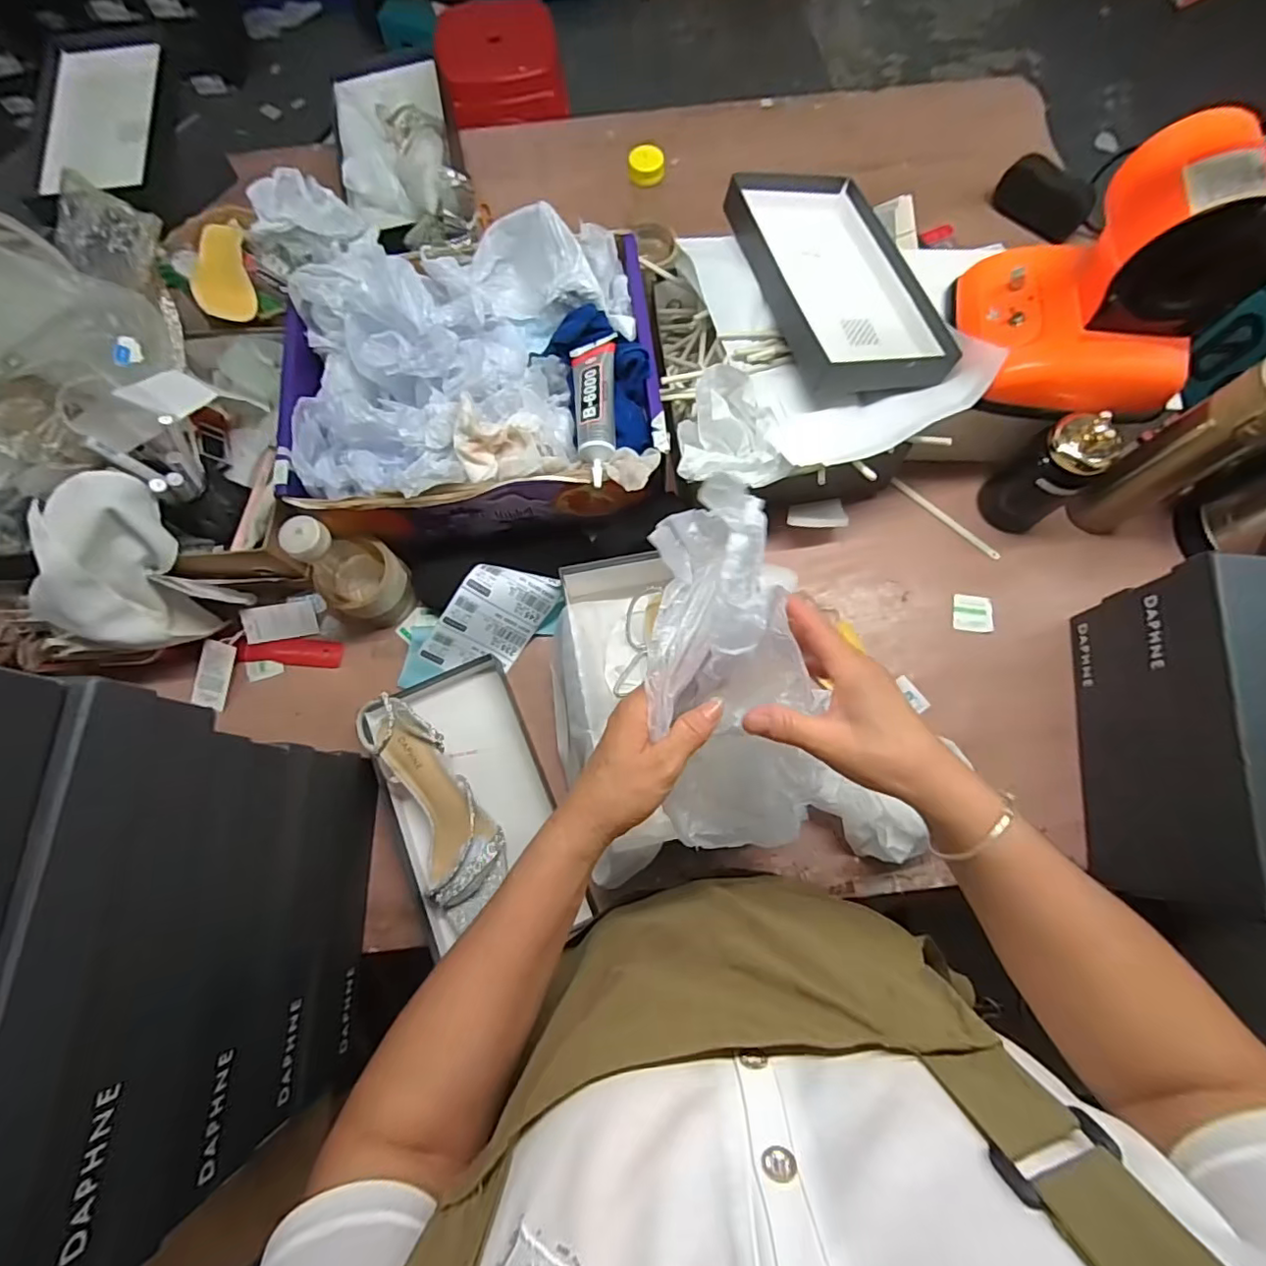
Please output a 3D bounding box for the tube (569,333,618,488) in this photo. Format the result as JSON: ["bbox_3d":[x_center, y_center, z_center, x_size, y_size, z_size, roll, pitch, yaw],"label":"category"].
[{"bbox_3d":[-0.042,-0.236,0.597,0.048,0.026,0.171,0,74,1],"label":"tube"}]

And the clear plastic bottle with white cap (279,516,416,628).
[{"bbox_3d":[-0.304,-0.066,0.613,0.073,0.186,0.090,38,78,11],"label":"clear plastic bottle with white cap"}]

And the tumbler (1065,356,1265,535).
[{"bbox_3d":[0.566,-0.182,0.590,0.055,0.238,0.066,-32,76,-7],"label":"tumbler"}]

